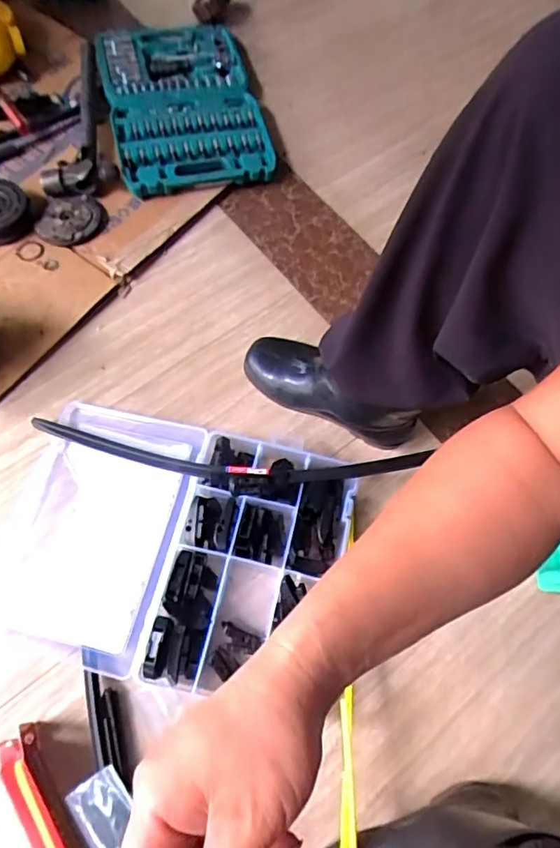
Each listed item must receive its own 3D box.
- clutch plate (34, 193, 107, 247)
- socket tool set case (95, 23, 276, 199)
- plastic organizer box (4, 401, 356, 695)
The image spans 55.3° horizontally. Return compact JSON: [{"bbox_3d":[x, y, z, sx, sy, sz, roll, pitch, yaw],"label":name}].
[{"bbox_3d":[-0.319,-0.312,0.814,0.101,0.016,0.090,-14,70,-7],"label":"clutch plate"},{"bbox_3d":[-0.163,-0.548,0.897,0.249,0.061,0.369,-15,70,-8],"label":"socket tool set case"},{"bbox_3d":[-0.126,0.145,0.648,0.396,0.048,0.302,15,69,3],"label":"plastic organizer box"}]

